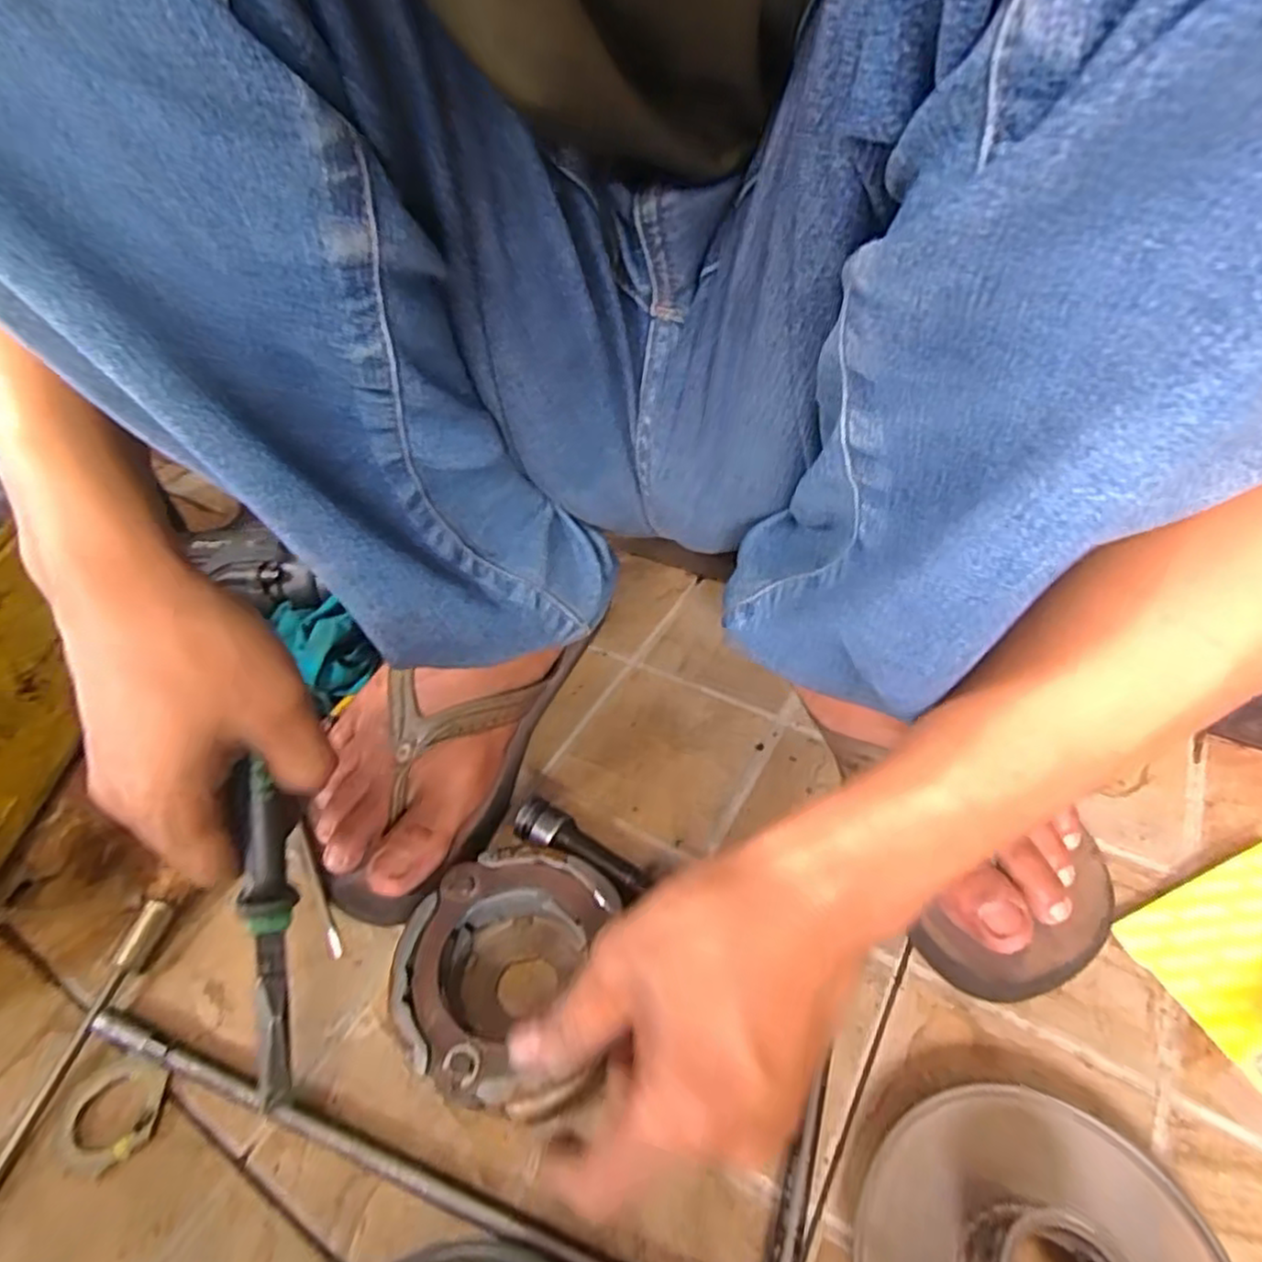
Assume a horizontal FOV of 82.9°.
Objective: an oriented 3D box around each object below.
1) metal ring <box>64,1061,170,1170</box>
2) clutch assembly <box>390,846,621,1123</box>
[{"bbox_3d":[-0.218,0.200,0.298,0.042,0.007,0.037,0,45,7],"label":"metal ring"},{"bbox_3d":[-0.049,0.150,0.308,0.092,0.039,0.098,2,45,9],"label":"clutch assembly"}]

